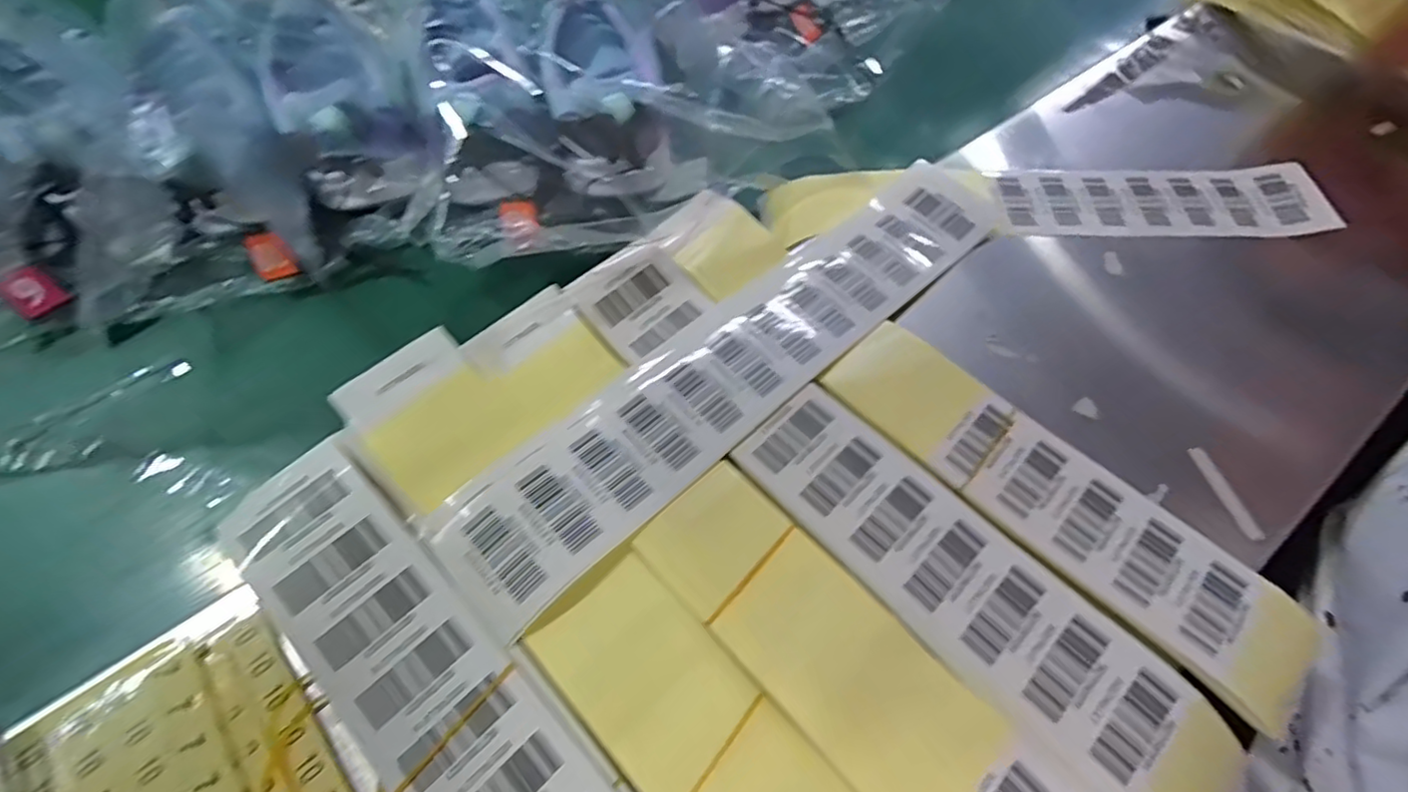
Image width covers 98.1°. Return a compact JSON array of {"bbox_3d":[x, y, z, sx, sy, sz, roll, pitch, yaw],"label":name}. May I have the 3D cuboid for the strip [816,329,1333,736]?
[{"bbox_3d":[0.146,0.041,0.255,0.203,0.004,0.052,40,67,18],"label":"strip"}]

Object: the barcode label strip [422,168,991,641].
[{"bbox_3d":[0.025,-0.023,0.285,0.313,0.008,0.059,-38,68,-23],"label":"barcode label strip"}]

